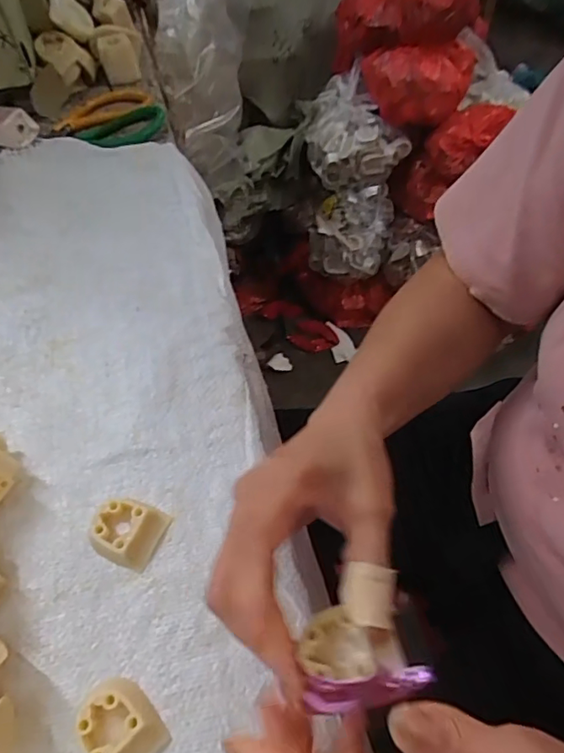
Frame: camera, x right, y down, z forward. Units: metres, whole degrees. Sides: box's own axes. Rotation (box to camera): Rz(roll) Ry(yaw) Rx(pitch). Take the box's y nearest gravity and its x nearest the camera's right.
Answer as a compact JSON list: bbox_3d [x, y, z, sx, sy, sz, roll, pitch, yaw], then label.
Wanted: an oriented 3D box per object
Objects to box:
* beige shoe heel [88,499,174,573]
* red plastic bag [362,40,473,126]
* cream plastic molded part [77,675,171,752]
[{"bbox_3d":[-0.096,0.095,0.343,0.041,0.018,0.038,17,59,15],"label":"beige shoe heel"},{"bbox_3d":[0.290,-0.607,1.141,0.223,0.108,0.142,-4,56,-1],"label":"red plastic bag"},{"bbox_3d":[-0.085,0.180,0.285,0.036,0.016,0.047,-36,61,-19],"label":"cream plastic molded part"}]

